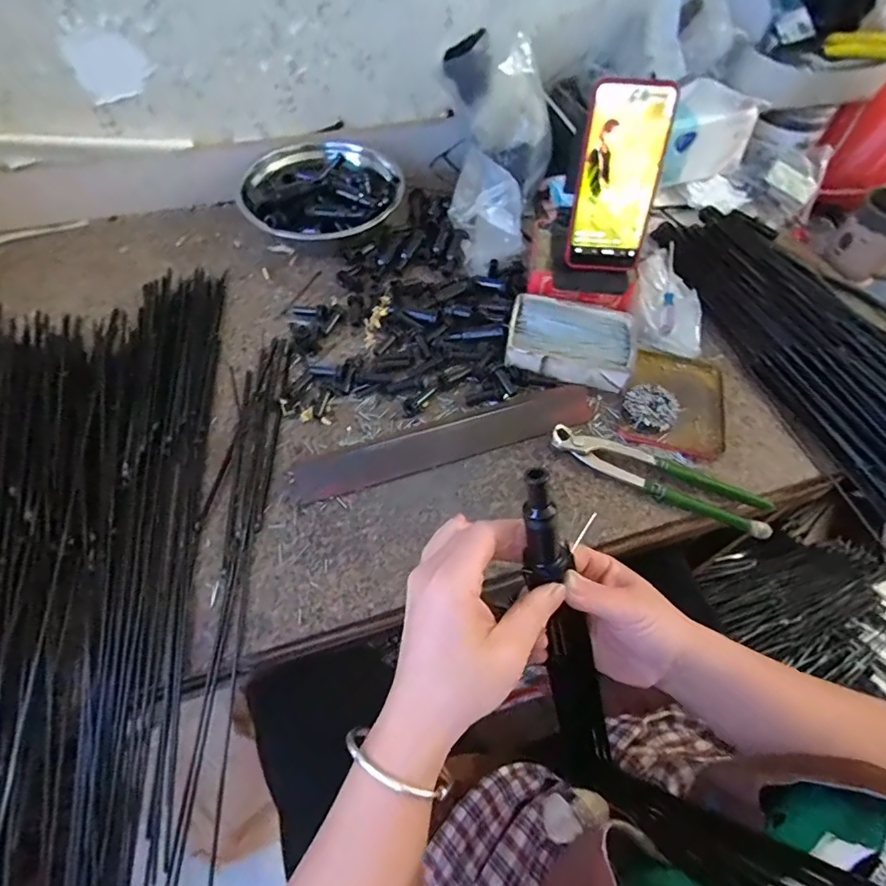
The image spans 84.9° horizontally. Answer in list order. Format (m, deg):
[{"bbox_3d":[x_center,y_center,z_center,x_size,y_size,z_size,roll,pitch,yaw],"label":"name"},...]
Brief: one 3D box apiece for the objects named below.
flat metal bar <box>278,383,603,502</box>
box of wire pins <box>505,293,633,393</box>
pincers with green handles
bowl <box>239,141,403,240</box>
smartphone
[{"bbox_3d":[0.007,-0.005,0.460,0.303,0.011,0.044,-17,59,-9],"label":"flat metal bar"},{"bbox_3d":[0.135,-0.111,0.513,0.124,0.030,0.091,10,58,8],"label":"box of wire pins"},{"bbox_3d":[0.198,0.027,0.443,0.197,0.021,0.043,22,61,15],"label":"pincers with green handles"},{"bbox_3d":[-0.151,-0.316,0.617,0.190,0.075,0.190,-1,58,1],"label":"bowl"},{"bbox_3d":[0.173,-0.260,0.480,0.076,0.162,0.015,7,33,6],"label":"smartphone"}]

